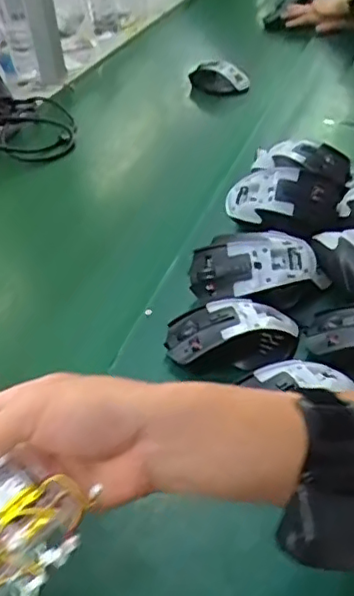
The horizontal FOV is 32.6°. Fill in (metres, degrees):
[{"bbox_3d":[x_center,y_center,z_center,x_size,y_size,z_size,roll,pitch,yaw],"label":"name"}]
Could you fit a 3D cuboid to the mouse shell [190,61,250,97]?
[{"bbox_3d":[0.080,-0.403,1.114,0.069,0.048,0.111,-26,43,-24],"label":"mouse shell"}]

